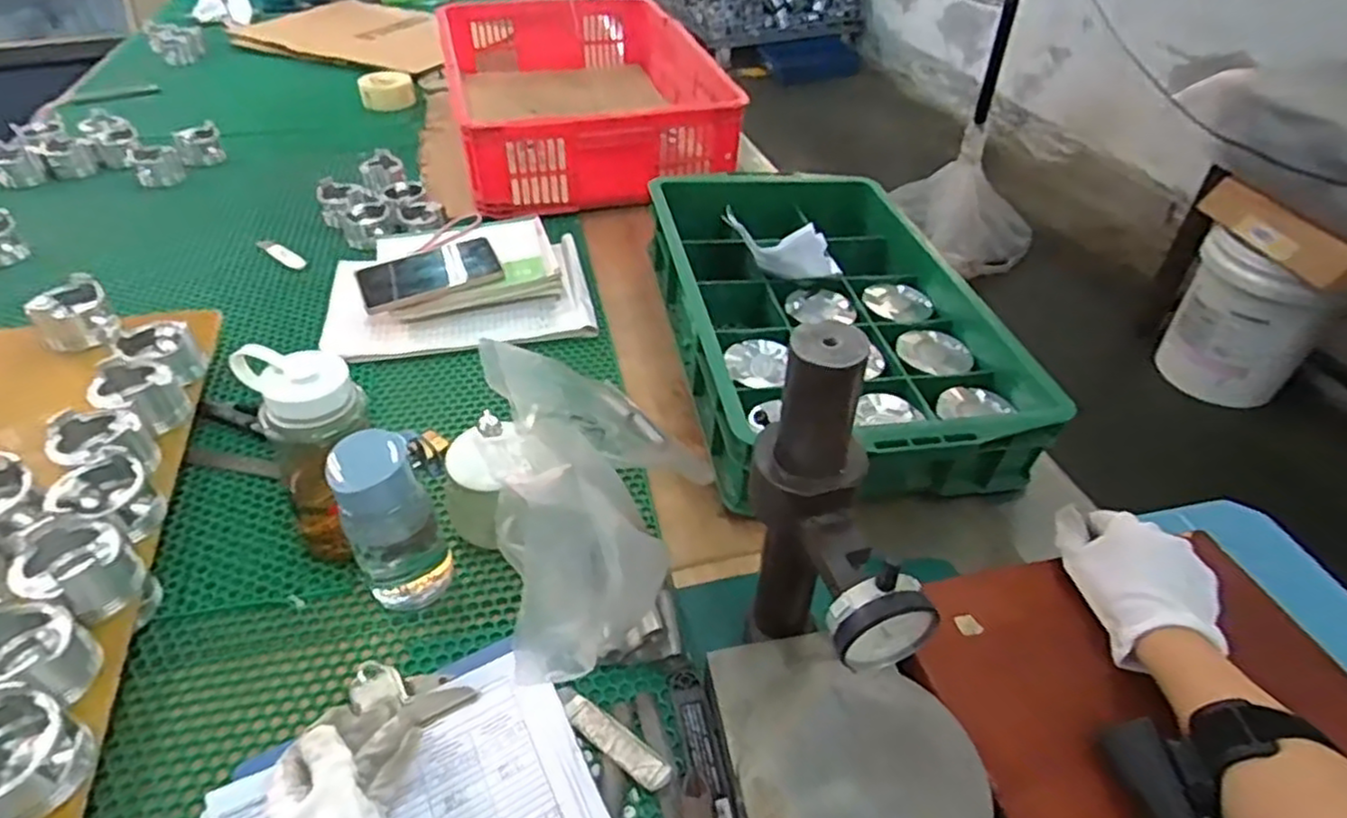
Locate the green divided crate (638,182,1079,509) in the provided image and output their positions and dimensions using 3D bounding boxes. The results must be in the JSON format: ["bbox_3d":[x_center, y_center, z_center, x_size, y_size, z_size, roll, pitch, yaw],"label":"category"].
[{"bbox_3d":[0.171,-0.121,0.837,0.338,0.111,0.549,-4,42,-10],"label":"green divided crate"}]

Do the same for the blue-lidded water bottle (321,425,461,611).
[{"bbox_3d":[-0.220,0.090,0.558,0.070,0.148,0.058,-21,47,-26],"label":"blue-lidded water bottle"}]

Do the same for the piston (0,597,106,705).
[{"bbox_3d":[-0.414,0.160,0.458,0.065,0.053,0.064,-5,43,-11],"label":"piston"}]

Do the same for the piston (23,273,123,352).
[{"bbox_3d":[-0.613,-0.095,0.735,0.059,0.047,0.068,33,49,28],"label":"piston"}]

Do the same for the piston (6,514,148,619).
[{"bbox_3d":[-0.421,0.116,0.508,0.071,0.050,0.064,28,47,24],"label":"piston"}]

